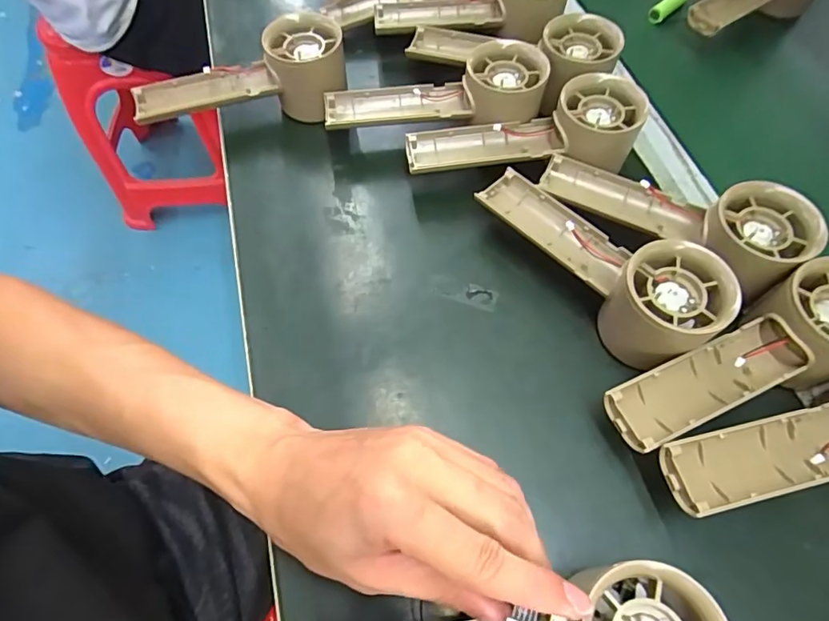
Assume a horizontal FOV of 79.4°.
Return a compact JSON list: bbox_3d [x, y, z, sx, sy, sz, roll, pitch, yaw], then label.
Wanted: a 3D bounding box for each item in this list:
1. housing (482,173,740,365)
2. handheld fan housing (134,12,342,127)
[{"bbox_3d":[0.110,-0.036,0.304,0.062,0.060,0.156,-33,66,-17],"label":"housing"},{"bbox_3d":[-0.130,-0.174,0.374,0.154,0.054,0.063,-5,61,-3],"label":"handheld fan housing"}]

